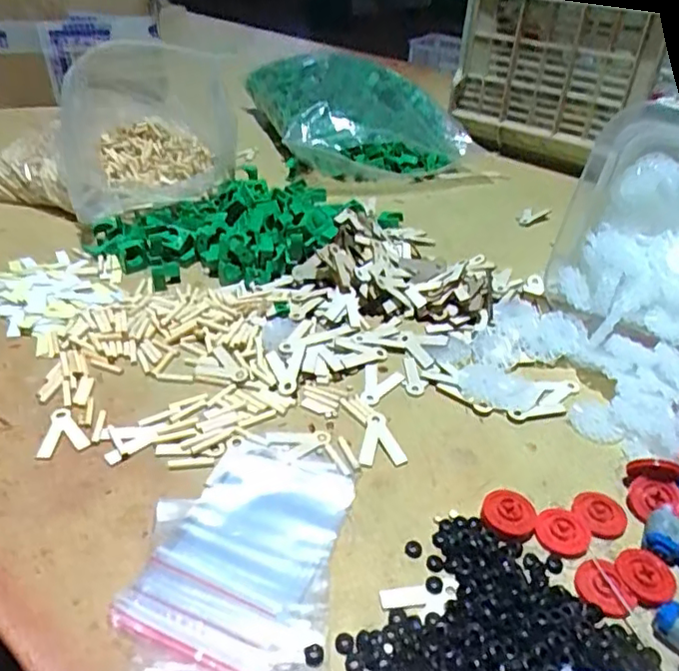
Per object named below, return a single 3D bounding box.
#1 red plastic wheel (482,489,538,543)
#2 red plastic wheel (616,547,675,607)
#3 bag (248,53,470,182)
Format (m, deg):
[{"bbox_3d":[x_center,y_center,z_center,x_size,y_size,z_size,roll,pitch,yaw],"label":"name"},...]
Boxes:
[{"bbox_3d":[0.105,0.111,0.364,0.032,0.008,0.031,1,37,-1],"label":"red plastic wheel"},{"bbox_3d":[0.177,0.138,0.338,0.032,0.007,0.030,1,37,-1],"label":"red plastic wheel"},{"bbox_3d":[0.026,-0.306,0.828,0.251,0.112,0.222,-12,39,-17],"label":"bag"}]

